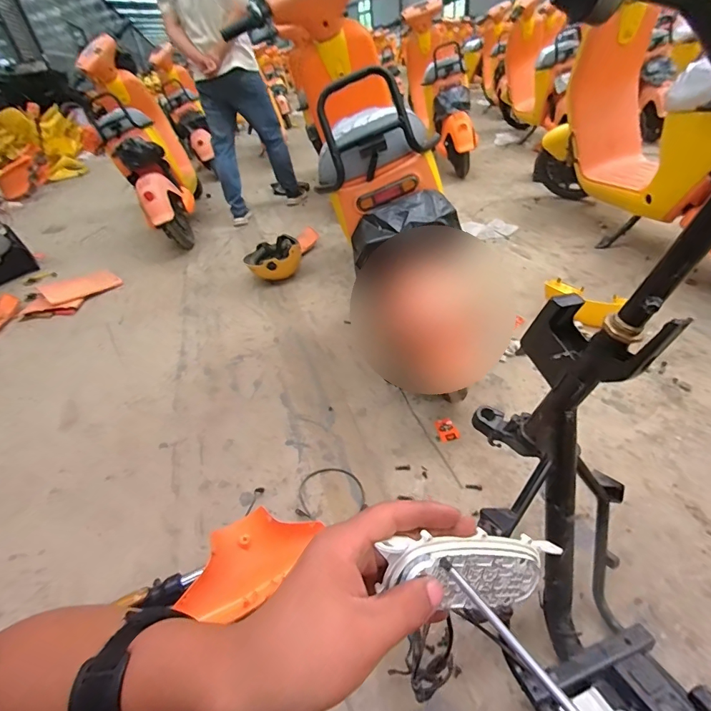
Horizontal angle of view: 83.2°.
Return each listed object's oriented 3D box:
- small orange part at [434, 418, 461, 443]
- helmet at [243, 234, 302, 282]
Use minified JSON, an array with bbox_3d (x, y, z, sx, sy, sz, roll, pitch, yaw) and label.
[{"bbox_3d":[0.250,0.204,1.095,0.048,0.010,0.078,-13,38,-5],"label":"small orange part"},{"bbox_3d":[-0.386,-0.439,1.900,0.255,0.154,0.199,-26,41,-21],"label":"helmet"}]

